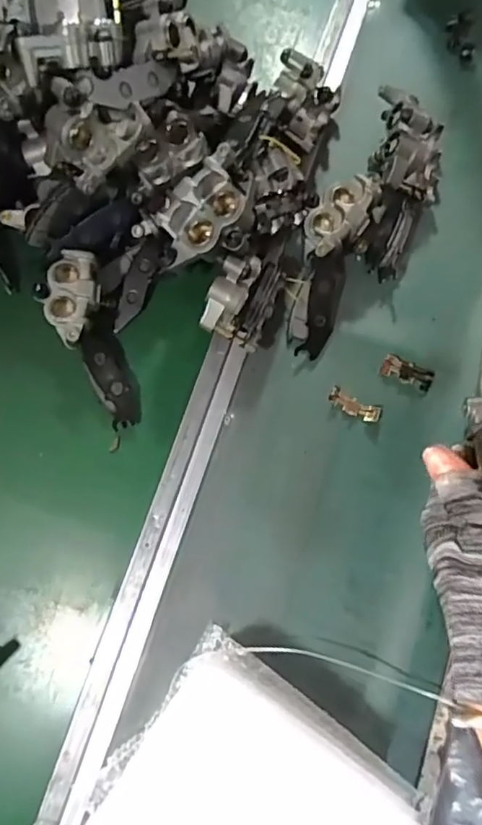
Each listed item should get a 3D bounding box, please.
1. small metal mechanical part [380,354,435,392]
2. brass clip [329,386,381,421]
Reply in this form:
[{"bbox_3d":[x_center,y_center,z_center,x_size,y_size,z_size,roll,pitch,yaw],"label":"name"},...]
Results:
[{"bbox_3d":[0.169,-0.040,0.558,0.053,0.012,0.023,23,79,6],"label":"small metal mechanical part"},{"bbox_3d":[0.114,-0.008,0.552,0.053,0.009,0.021,25,79,6],"label":"brass clip"}]

